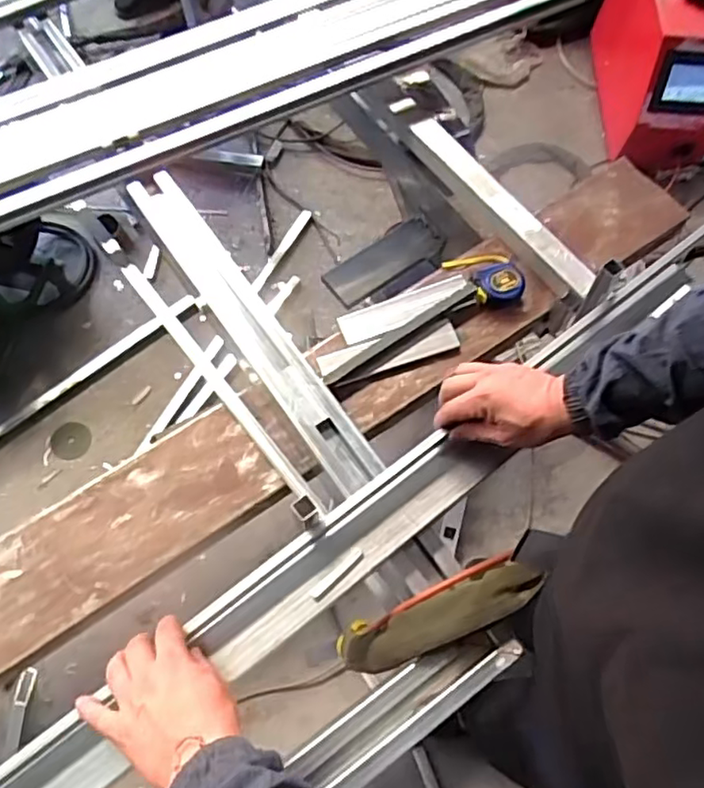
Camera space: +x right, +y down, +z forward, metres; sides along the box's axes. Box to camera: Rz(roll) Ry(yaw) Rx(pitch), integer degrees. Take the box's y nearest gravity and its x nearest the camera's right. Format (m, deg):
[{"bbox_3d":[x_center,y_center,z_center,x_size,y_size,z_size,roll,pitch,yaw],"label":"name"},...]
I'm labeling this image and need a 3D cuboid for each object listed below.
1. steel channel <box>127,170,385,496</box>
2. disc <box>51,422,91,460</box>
[{"bbox_3d":[-0.133,-0.088,0.816,0.066,0.053,0.503,-31,71,-14],"label":"steel channel"},{"bbox_3d":[-0.691,0.113,1.560,0.089,0.006,0.094,6,64,-12],"label":"disc"}]

